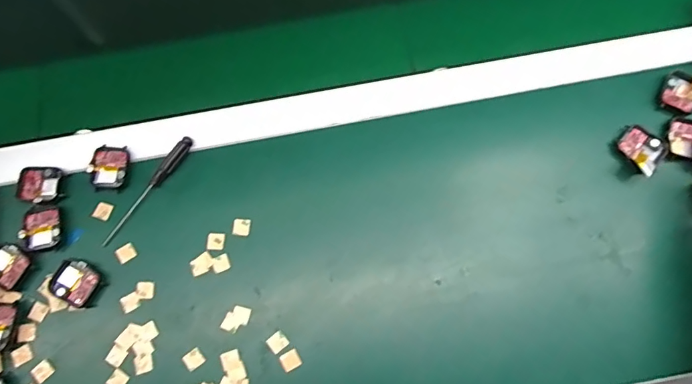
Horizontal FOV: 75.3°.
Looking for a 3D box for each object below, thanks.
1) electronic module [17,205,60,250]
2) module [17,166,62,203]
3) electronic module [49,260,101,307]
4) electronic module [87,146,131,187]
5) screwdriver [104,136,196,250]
[{"bbox_3d":[-0.302,0.035,0.443,0.034,0.009,0.044,-7,74,0],"label":"electronic module"},{"bbox_3d":[-0.312,-0.007,0.455,0.041,0.007,0.036,6,74,4],"label":"module"},{"bbox_3d":[-0.259,0.087,0.429,0.042,0.012,0.038,26,76,9],"label":"electronic module"},{"bbox_3d":[-0.243,-0.026,0.458,0.037,0.008,0.042,4,74,3],"label":"electronic module"},{"bbox_3d":[-0.199,-0.002,0.451,0.013,0.011,0.131,33,77,11],"label":"screwdriver"}]

